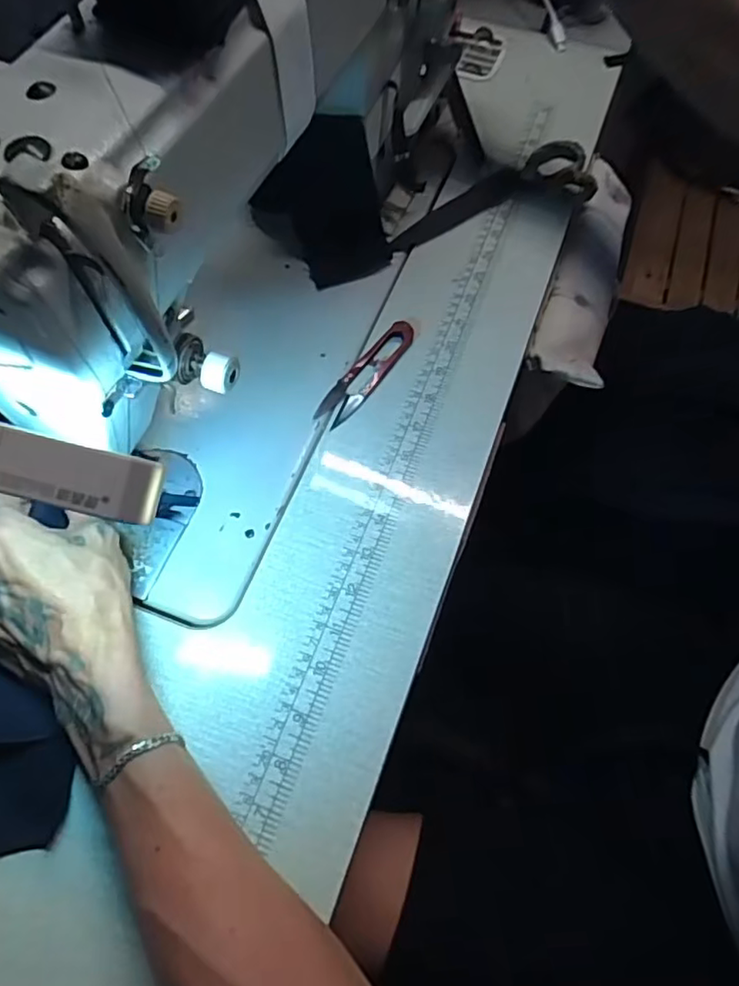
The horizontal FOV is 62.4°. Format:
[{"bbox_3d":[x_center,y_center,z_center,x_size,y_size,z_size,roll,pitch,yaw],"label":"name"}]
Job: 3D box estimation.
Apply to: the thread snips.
[{"bbox_3d":[-0.002,-0.090,0.444,0.026,0.010,0.102,34,68,14],"label":"thread snips"}]

